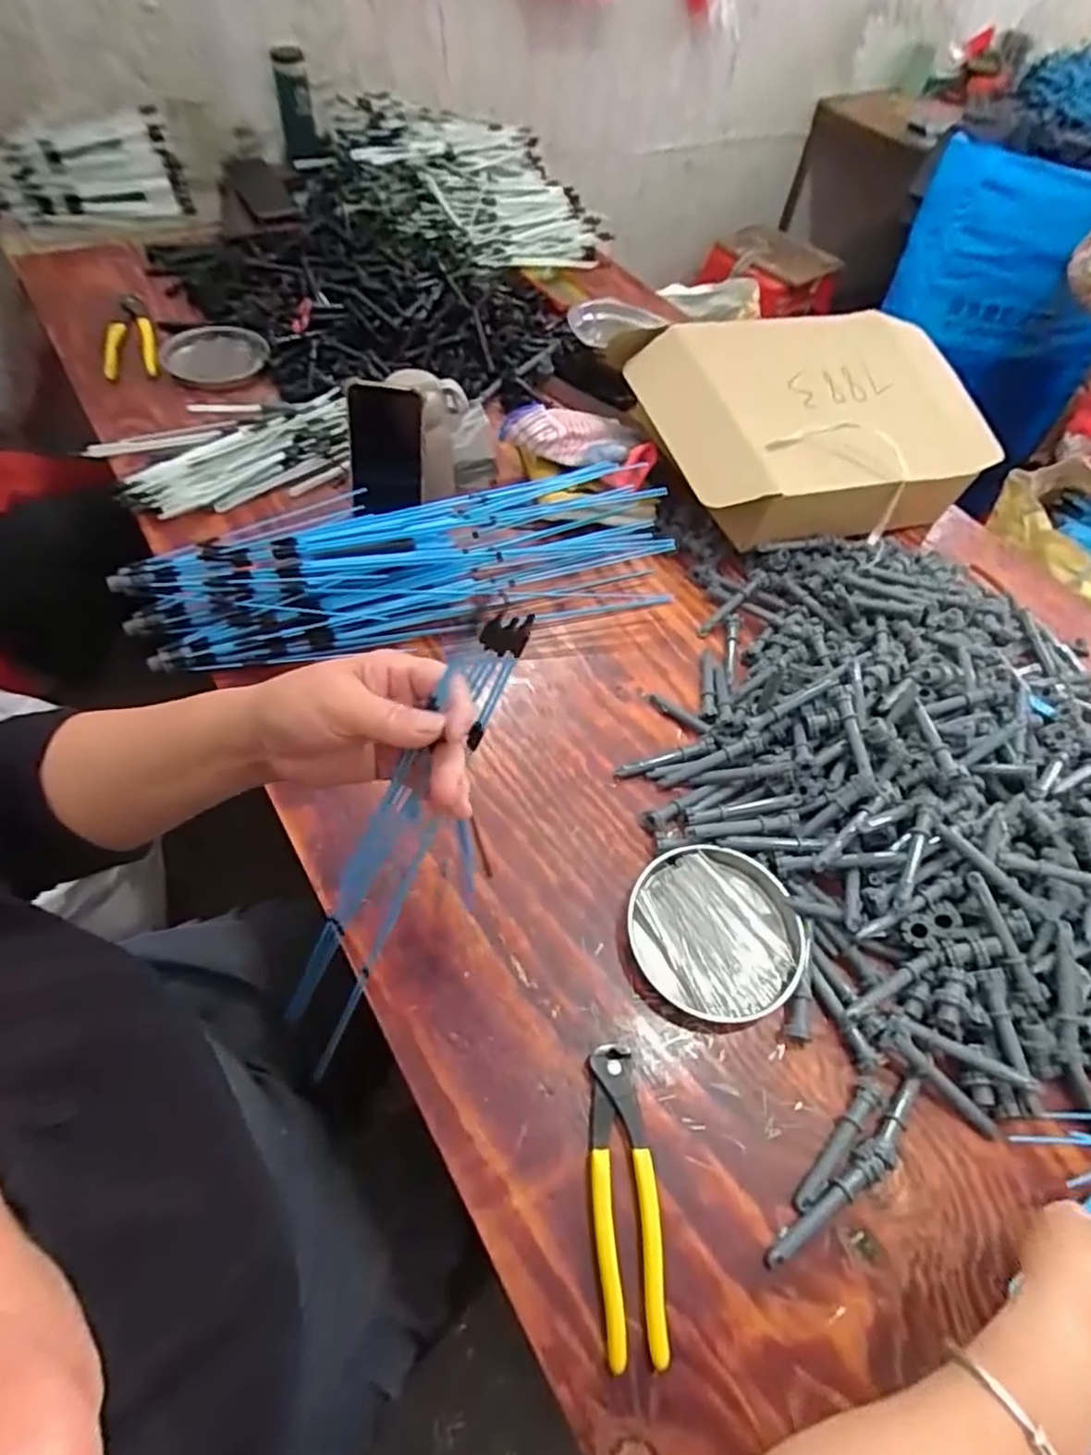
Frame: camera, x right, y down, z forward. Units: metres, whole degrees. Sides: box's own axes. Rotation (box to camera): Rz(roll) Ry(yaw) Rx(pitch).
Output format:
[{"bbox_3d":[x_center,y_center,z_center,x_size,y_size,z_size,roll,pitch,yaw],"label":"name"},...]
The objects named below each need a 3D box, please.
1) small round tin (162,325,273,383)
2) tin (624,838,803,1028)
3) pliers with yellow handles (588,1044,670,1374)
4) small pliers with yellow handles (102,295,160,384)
[{"bbox_3d":[-0.440,-0.491,0.914,0.136,0.030,0.123,-8,57,-12],"label":"small round tin"},{"bbox_3d":[0.132,0.158,0.535,0.125,0.020,0.129,3,55,-4],"label":"tin"},{"bbox_3d":[0.050,0.298,0.440,0.039,0.013,0.165,-1,56,-7],"label":"pliers with yellow handles"},{"bbox_3d":[-0.556,-0.518,0.913,0.062,0.024,0.181,-14,58,-15],"label":"small pliers with yellow handles"}]

